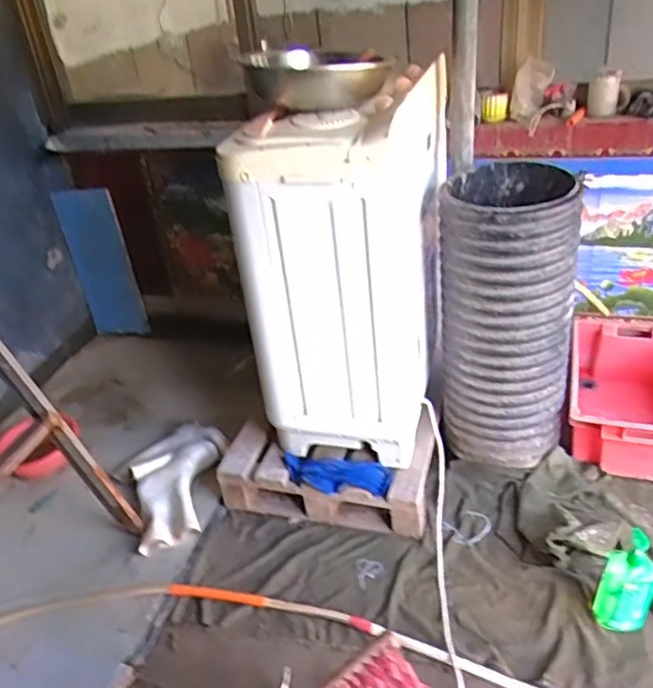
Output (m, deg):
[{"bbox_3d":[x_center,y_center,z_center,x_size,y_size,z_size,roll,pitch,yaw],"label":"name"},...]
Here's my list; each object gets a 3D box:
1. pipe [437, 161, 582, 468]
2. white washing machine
[{"bbox_3d":[0.468,-0.063,1.709,0.332,0.716,0.329,-2,32,9],"label":"pipe"},{"bbox_3d":[0.044,-0.214,1.726,0.475,0.821,0.549,3,33,17],"label":"white washing machine"}]

